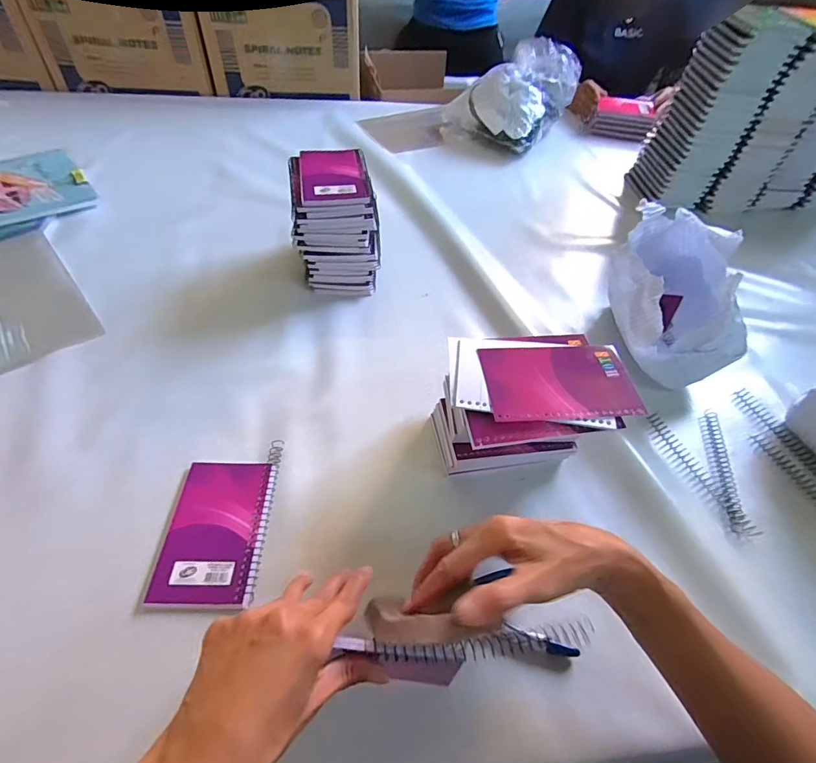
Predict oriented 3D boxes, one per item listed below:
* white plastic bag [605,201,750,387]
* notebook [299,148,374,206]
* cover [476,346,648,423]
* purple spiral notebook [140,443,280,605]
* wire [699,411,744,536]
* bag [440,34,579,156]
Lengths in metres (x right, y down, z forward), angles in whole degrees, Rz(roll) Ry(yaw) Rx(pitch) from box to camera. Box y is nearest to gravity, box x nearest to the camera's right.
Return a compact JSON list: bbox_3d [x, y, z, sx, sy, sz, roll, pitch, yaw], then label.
[{"bbox_3d":[0.330,-0.103,0.550,0.135,0.143,0.210,8,50,2],"label":"white plastic bag"},{"bbox_3d":[-0.094,-0.264,0.568,0.085,0.009,0.126,-5,51,-10],"label":"notebook"},{"bbox_3d":[0.129,-0.001,0.381,0.127,0.004,0.077,-2,50,-6],"label":"cover"},{"bbox_3d":[-0.172,0.128,0.409,0.085,0.010,0.147,1,50,-3],"label":"purple spiral notebook"},{"bbox_3d":[0.340,0.093,0.483,0.018,0.013,0.155,14,51,8],"label":"wire"},{"bbox_3d":[0.210,-0.631,0.973,0.233,0.152,0.212,29,54,19],"label":"bag"}]

